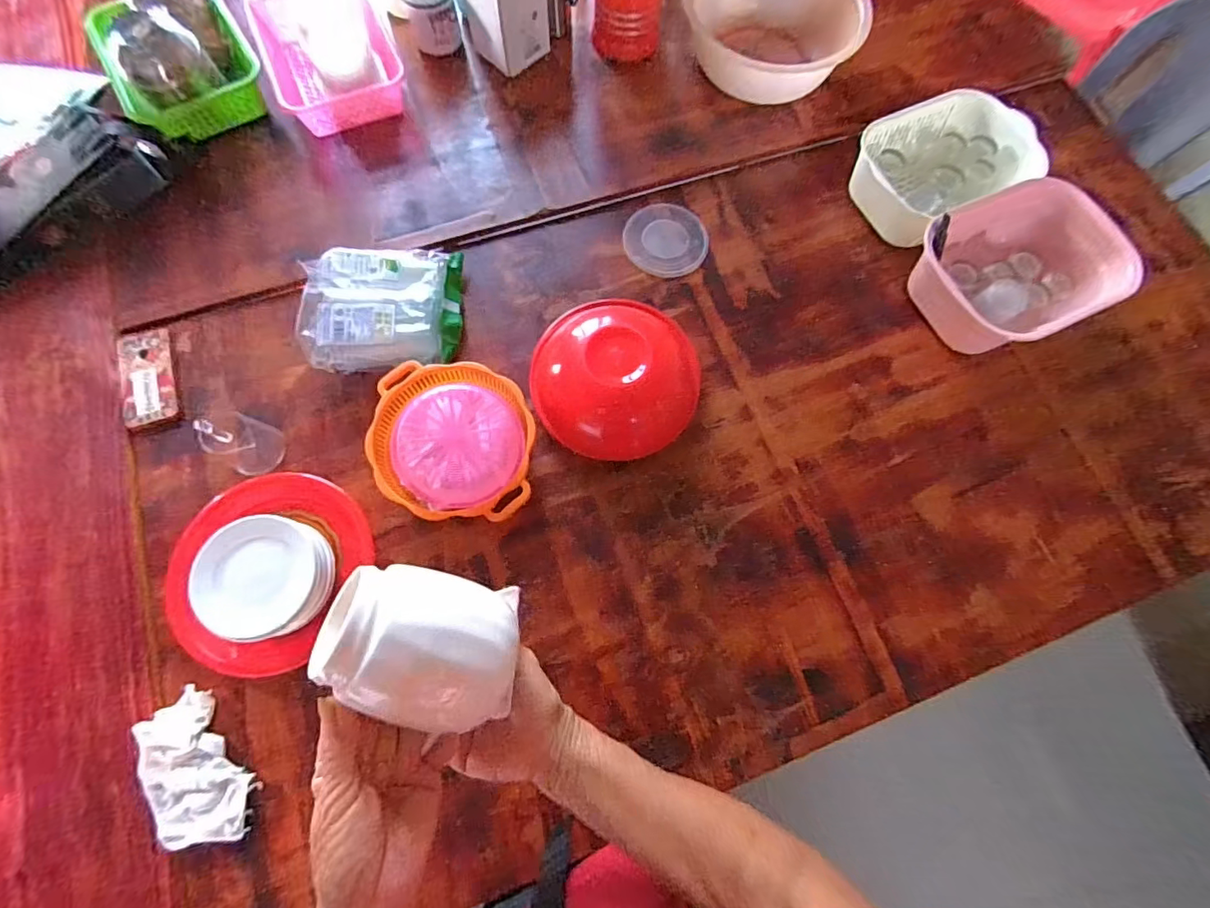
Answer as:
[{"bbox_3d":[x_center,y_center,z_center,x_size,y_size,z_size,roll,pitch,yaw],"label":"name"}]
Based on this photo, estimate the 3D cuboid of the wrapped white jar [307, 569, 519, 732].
[{"bbox_3d":[-0.108,0.113,0.308,0.099,0.076,0.082,12,74,3],"label":"wrapped white jar"}]

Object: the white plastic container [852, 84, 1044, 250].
[{"bbox_3d":[0.556,-0.488,0.851,0.262,0.077,0.229,-24,75,-8],"label":"white plastic container"}]

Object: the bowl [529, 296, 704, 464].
[{"bbox_3d":[0.016,-0.118,0.742,0.240,0.119,0.224,0,73,-1],"label":"bowl"}]

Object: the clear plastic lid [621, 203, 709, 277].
[{"bbox_3d":[0.103,-0.368,0.882,0.144,0.015,0.131,0,73,-1],"label":"clear plastic lid"}]

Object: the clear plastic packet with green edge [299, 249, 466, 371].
[{"bbox_3d":[-0.339,-0.222,0.789,0.222,0.065,0.189,-7,74,-3],"label":"clear plastic packet with green edge"}]

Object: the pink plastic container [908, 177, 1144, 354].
[{"bbox_3d":[0.629,-0.291,0.802,0.269,0.107,0.246,-19,75,-6],"label":"pink plastic container"}]

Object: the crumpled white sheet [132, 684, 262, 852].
[{"bbox_3d":[-0.501,0.389,0.627,0.107,0.030,0.178,-31,76,-9],"label":"crumpled white sheet"}]

